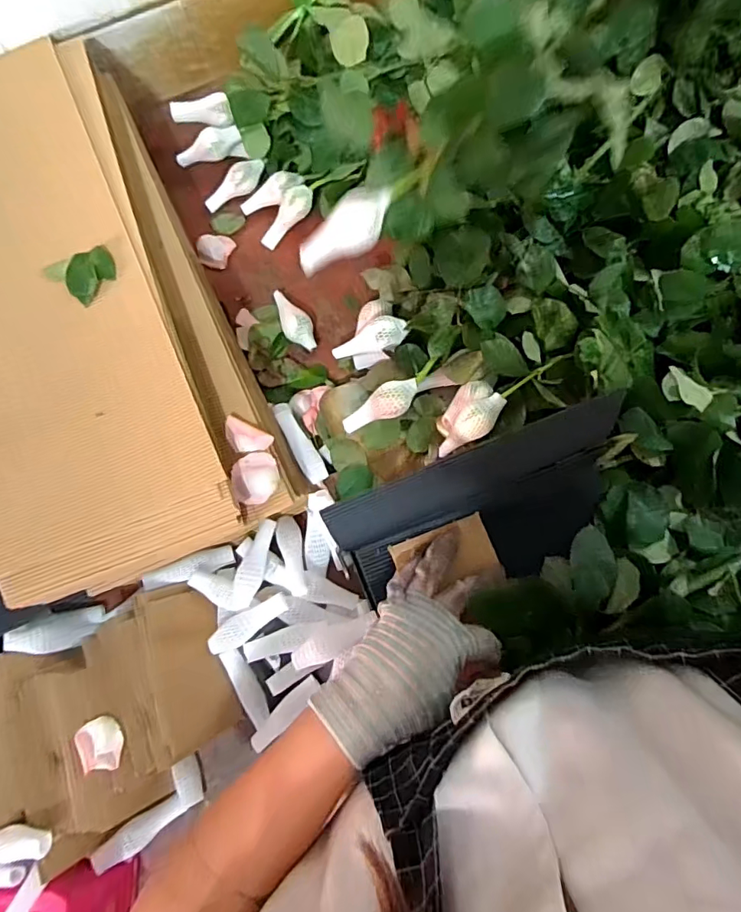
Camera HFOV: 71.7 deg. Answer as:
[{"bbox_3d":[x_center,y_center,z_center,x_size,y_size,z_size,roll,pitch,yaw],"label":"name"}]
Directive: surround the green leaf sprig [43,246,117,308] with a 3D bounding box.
[{"bbox_3d":[-0.276,-0.178,0.495,0.059,0.008,0.056,-42,81,-6],"label":"green leaf sprig"}]

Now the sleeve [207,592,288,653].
[{"bbox_3d":[-0.121,0.166,0.508,0.087,0.012,0.025,-31,80,-4],"label":"sleeve"}]

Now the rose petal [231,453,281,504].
[{"bbox_3d":[-0.108,0.021,0.488,0.040,0.019,0.048,-13,79,-1],"label":"rose petal"}]

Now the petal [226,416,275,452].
[{"bbox_3d":[-0.117,-0.017,0.487,0.050,0.011,0.027,24,81,6],"label":"petal"}]

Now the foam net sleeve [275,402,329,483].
[{"bbox_3d":[-0.078,-0.017,0.559,0.022,0.033,0.104,-30,80,-4],"label":"foam net sleeve"}]

